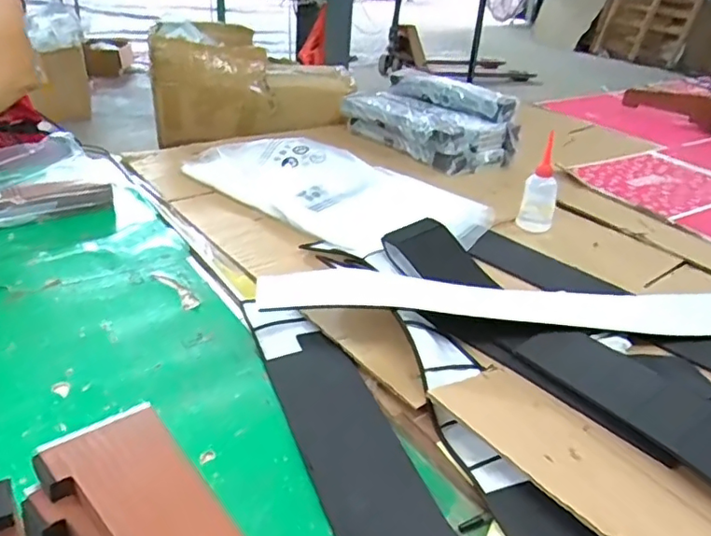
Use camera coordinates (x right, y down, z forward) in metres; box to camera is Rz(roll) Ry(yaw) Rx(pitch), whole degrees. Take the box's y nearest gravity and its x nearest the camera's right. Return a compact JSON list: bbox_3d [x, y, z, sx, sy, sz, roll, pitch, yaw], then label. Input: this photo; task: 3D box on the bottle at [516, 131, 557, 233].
[{"bbox_3d":[0.328,-0.140,1.020,0.061,0.155,0.052,14,31,15],"label":"bottle"}]

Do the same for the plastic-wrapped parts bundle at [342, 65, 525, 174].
[{"bbox_3d":[0.167,-0.351,1.354,0.181,0.145,0.393,-20,38,-36],"label":"plastic-wrapped parts bundle"}]

